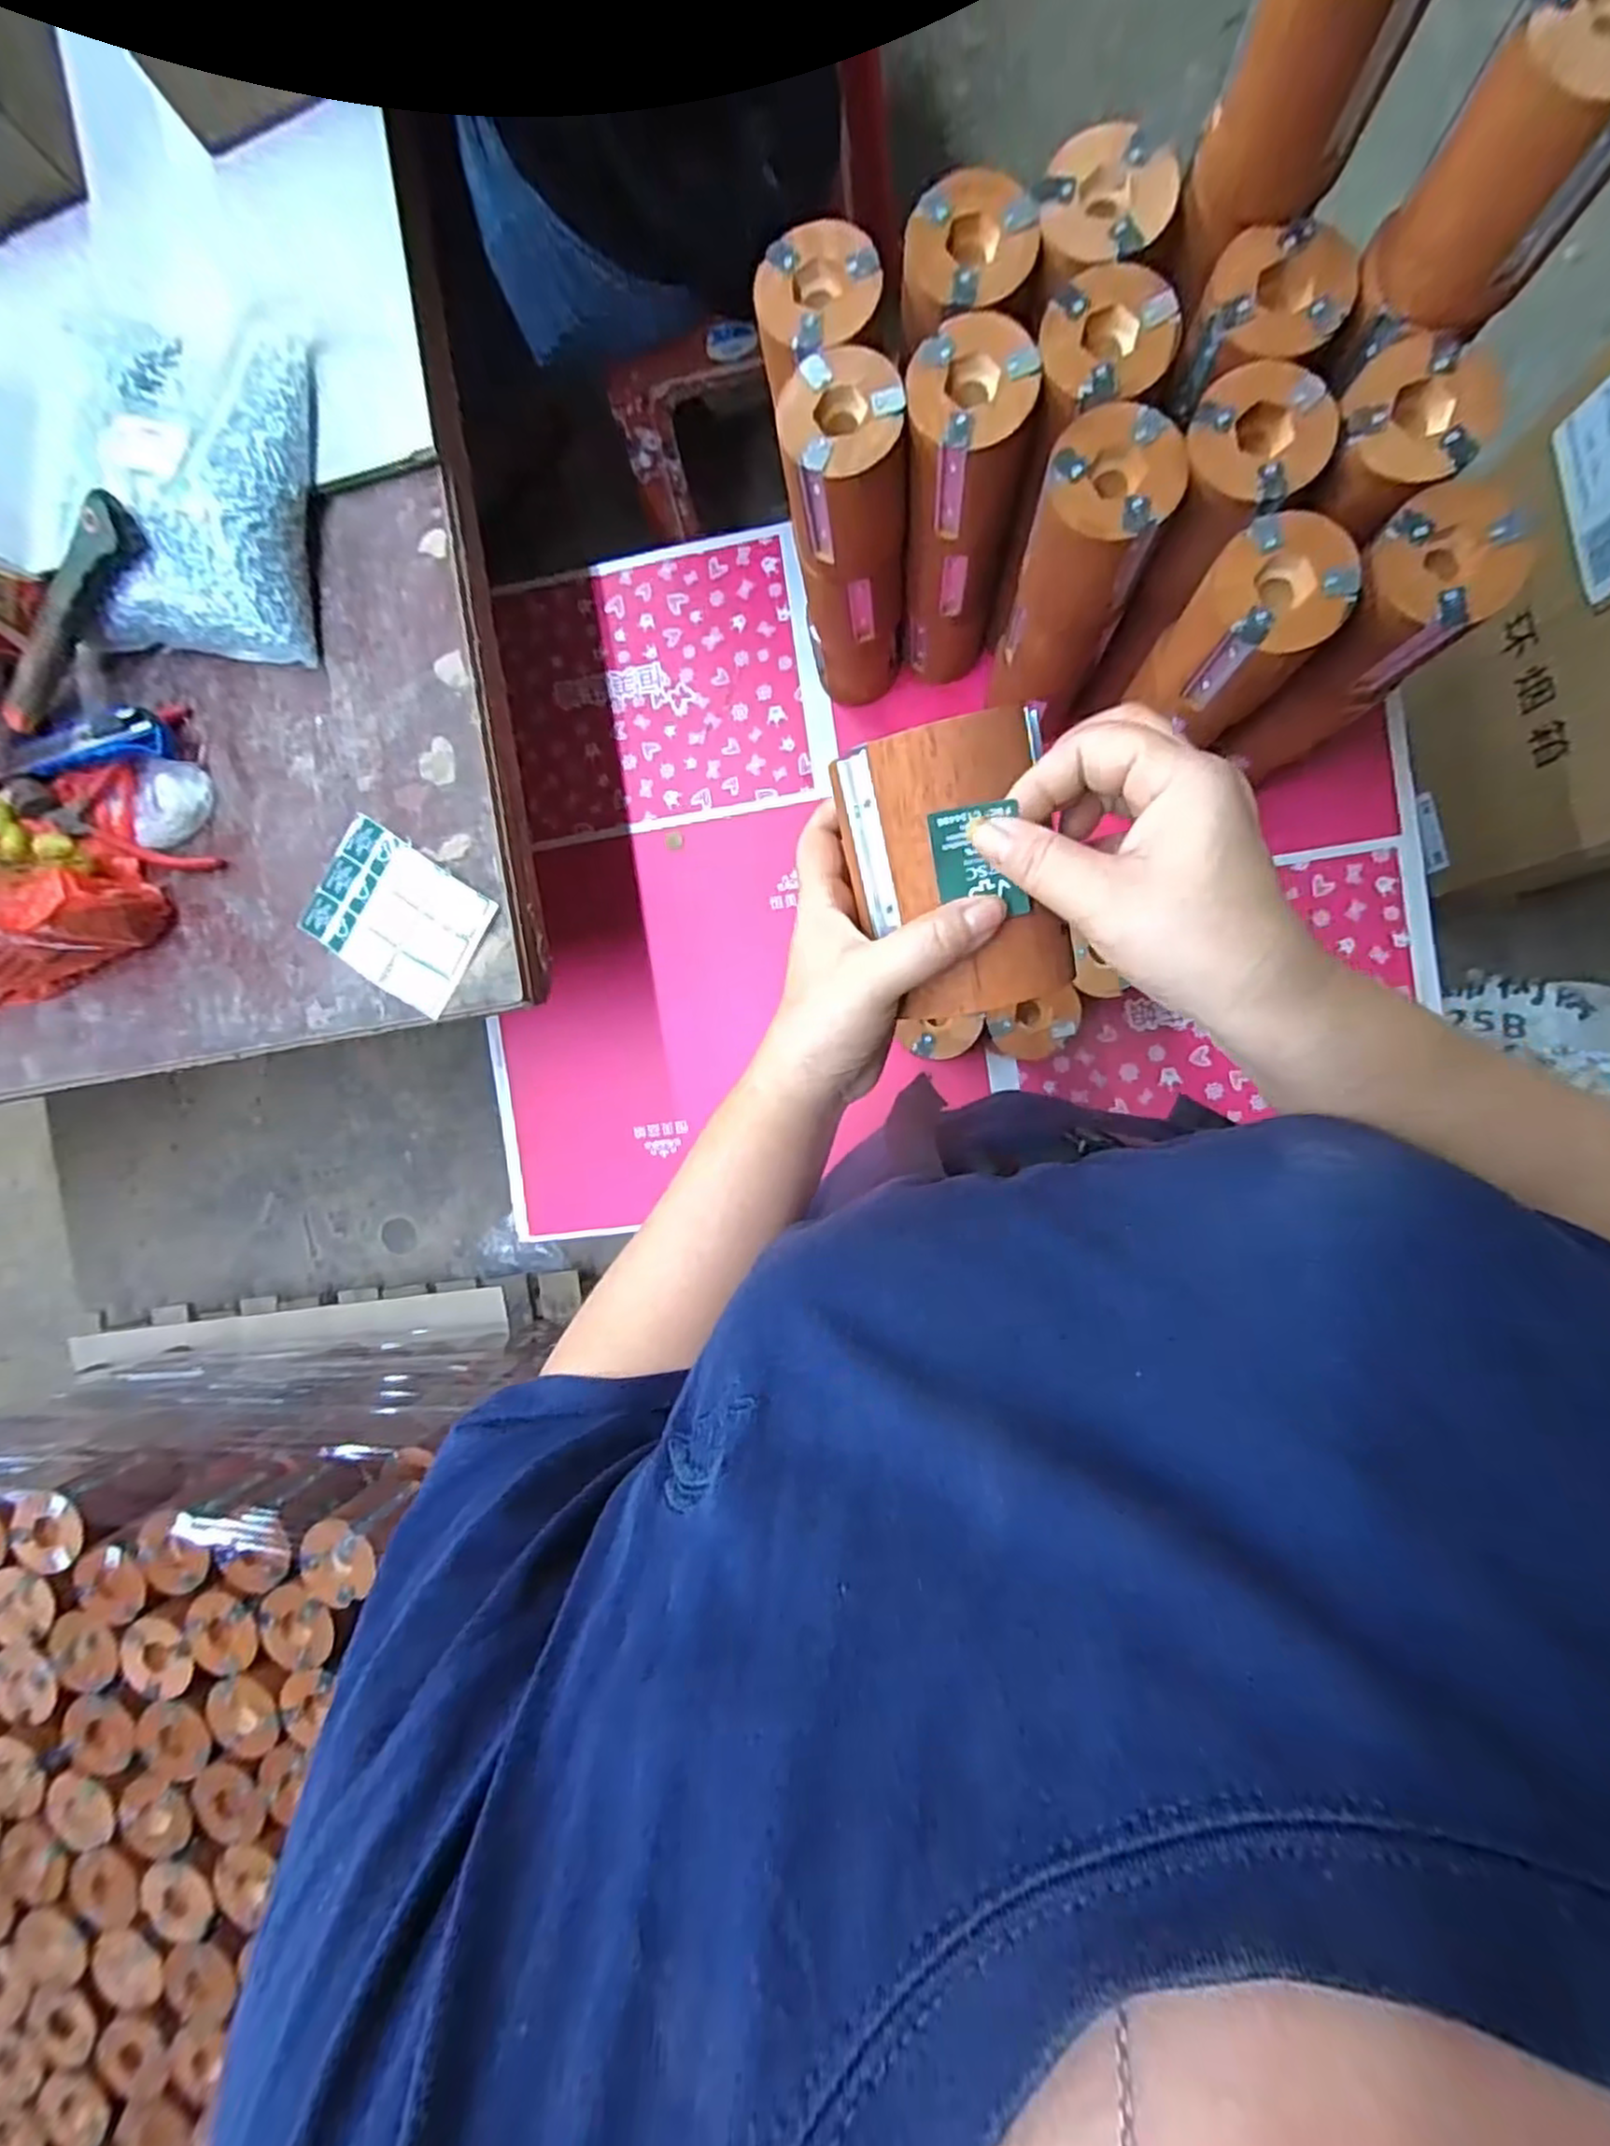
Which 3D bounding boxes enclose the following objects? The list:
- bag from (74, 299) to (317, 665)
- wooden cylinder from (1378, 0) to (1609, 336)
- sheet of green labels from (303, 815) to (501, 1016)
[{"bbox_3d":[-0.468,-0.449,0.555,0.202,0.062,0.262,5,92,7],"label":"bag"},{"bbox_3d":[0.347,-0.443,0.361,0.078,0.097,0.071,40,96,5],"label":"wooden cylinder"},{"bbox_3d":[-0.311,-0.119,0.571,0.130,0.009,0.102,33,95,5],"label":"sheet of green labels"}]

